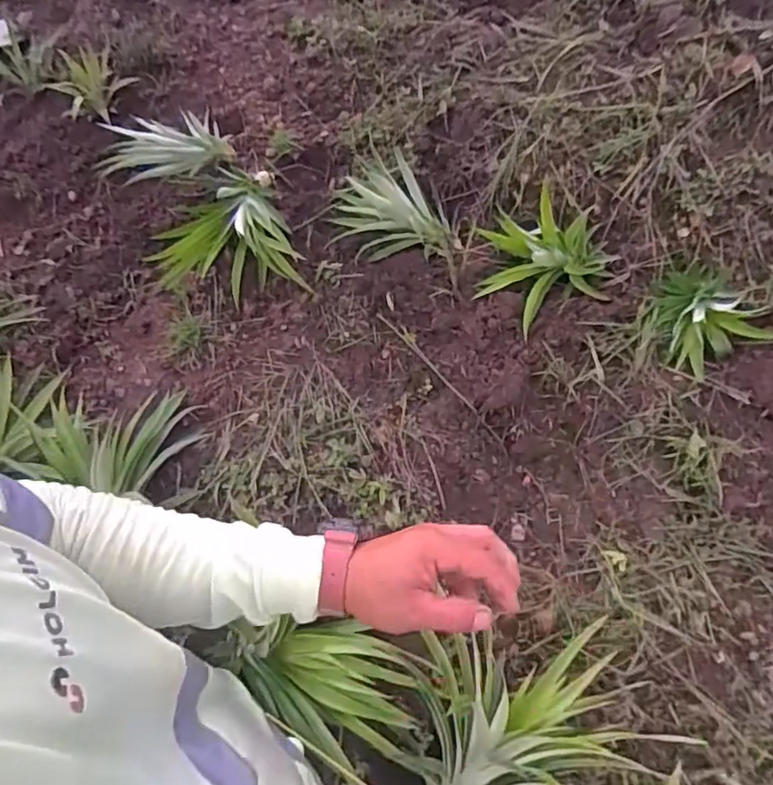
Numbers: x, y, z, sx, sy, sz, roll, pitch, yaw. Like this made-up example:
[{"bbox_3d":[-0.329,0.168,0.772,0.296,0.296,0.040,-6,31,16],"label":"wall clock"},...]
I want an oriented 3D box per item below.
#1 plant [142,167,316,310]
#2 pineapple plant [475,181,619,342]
[{"bbox_3d":[-0.428,-0.422,1.611,0.384,0.212,0.352,-5,49,-1],"label":"plant"},{"bbox_3d":[0.387,-0.341,1.499,0.284,0.213,0.292,-21,51,-14],"label":"pineapple plant"}]

